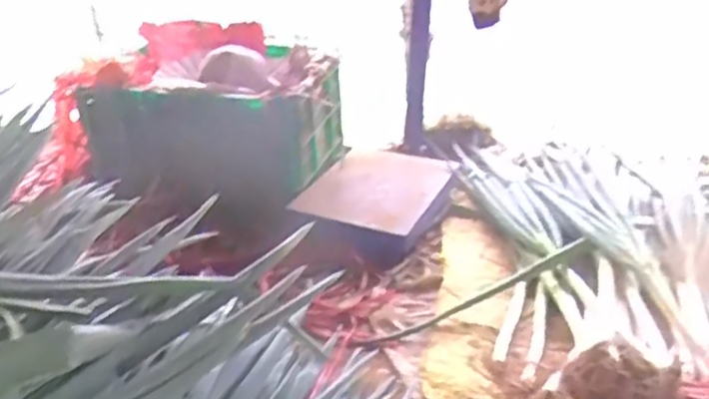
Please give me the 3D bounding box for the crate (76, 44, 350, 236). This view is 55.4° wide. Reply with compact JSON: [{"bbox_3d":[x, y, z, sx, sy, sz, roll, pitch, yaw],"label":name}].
[{"bbox_3d":[-0.310,-0.168,1.598,0.521,0.278,0.355,9,29,21],"label":"crate"}]

